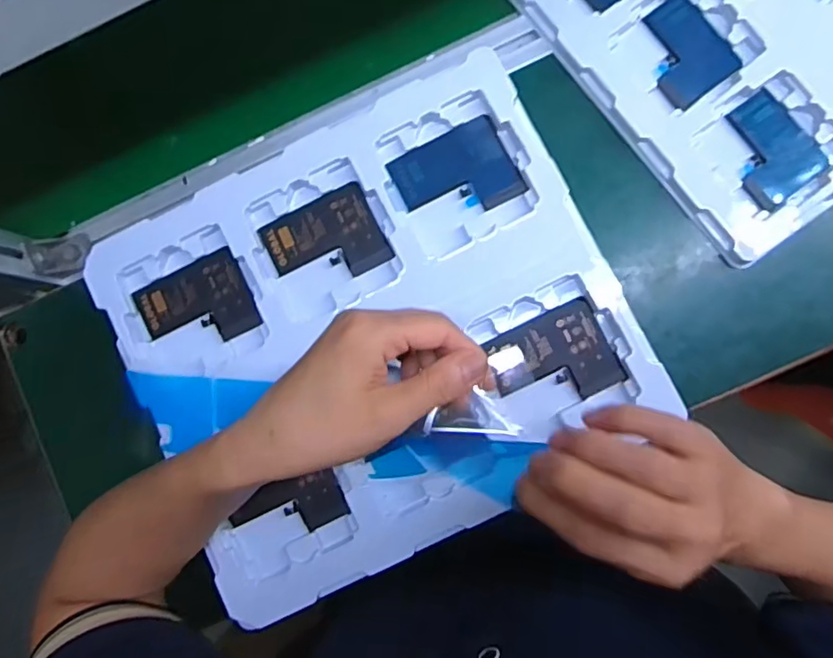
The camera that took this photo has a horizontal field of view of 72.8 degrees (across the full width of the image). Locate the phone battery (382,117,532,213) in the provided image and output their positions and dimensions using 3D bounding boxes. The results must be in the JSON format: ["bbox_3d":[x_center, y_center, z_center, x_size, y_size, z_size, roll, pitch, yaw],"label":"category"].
[{"bbox_3d":[0.027,-0.103,0.383,0.078,0.004,0.059,-26,84,3],"label":"phone battery"}]

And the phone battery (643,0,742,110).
[{"bbox_3d":[0.207,-0.218,0.442,0.062,0.004,0.077,-38,84,1],"label":"phone battery"}]

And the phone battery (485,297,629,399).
[{"bbox_3d":[0.089,0.021,0.369,0.075,0.004,0.059,-25,84,3],"label":"phone battery"}]

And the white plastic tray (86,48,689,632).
[{"bbox_3d":[-0.028,0.001,0.375,0.310,0.013,0.278,-26,84,3],"label":"white plastic tray"}]

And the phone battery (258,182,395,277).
[{"bbox_3d":[-0.062,-0.059,0.387,0.076,0.004,0.059,-26,84,3],"label":"phone battery"}]

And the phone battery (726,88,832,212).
[{"bbox_3d":[0.267,-0.137,0.430,0.061,0.005,0.078,-36,84,2],"label":"phone battery"}]

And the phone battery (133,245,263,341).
[{"bbox_3d":[-0.153,-0.016,0.392,0.078,0.005,0.060,-24,84,3],"label":"phone battery"}]

